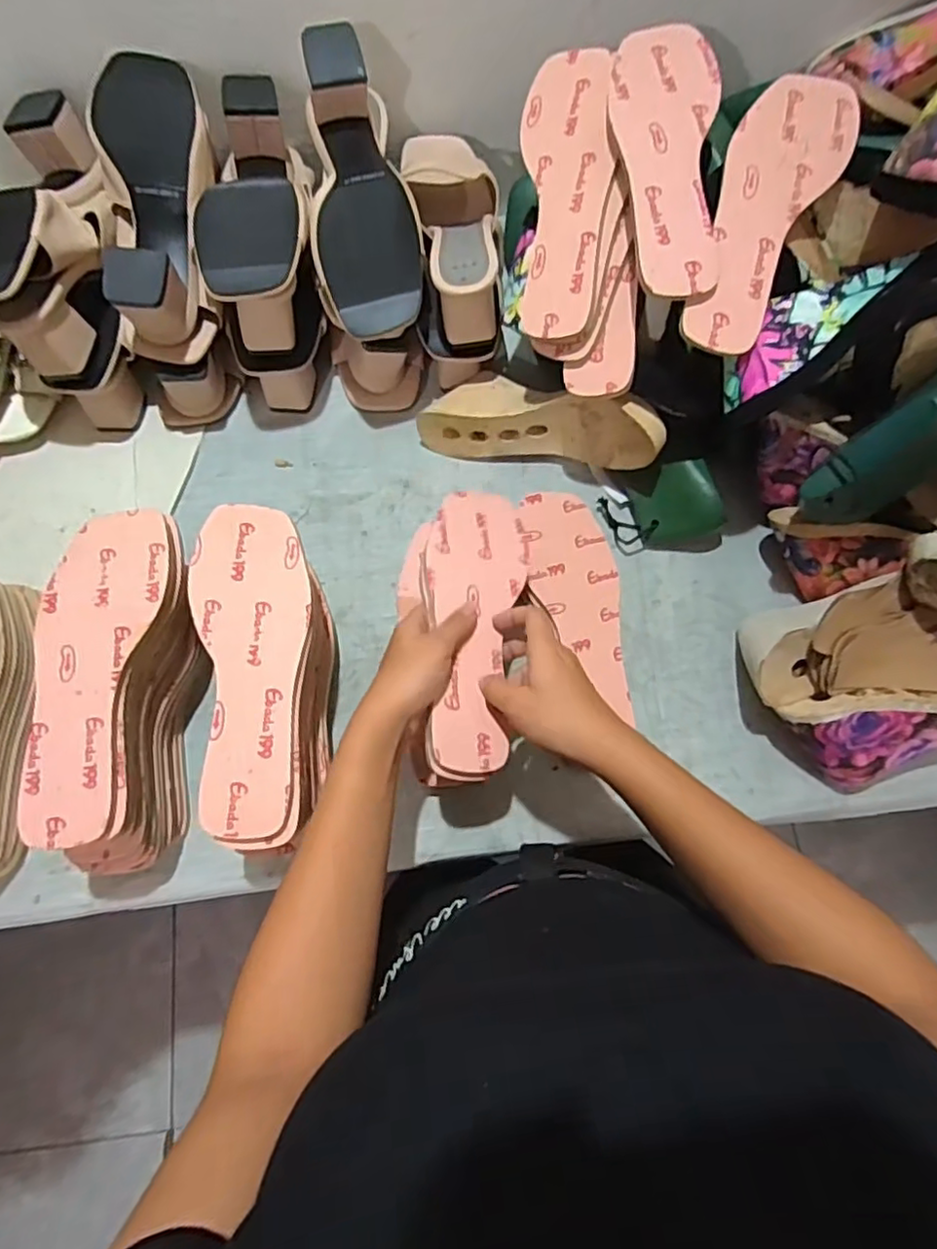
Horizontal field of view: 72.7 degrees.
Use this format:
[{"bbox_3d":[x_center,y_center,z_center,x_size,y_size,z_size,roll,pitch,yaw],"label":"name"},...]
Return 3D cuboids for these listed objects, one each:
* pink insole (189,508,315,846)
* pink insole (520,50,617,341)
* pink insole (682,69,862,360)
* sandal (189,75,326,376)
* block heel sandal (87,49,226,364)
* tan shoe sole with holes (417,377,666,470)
[{"bbox_3d":[-0.159,0.026,0.454,0.083,0.009,0.235,-3,73,0],"label":"pink insole"},{"bbox_3d":[0.079,-0.348,0.511,0.073,0.009,0.232,-2,84,22],"label":"pink insole"},{"bbox_3d":[0.219,-0.313,0.475,0.079,0.009,0.235,27,85,2],"label":"pink insole"},{"bbox_3d":[-0.184,-0.361,0.570,0.087,0.100,0.231,-7,74,-2],"label":"sandal"},{"bbox_3d":[-0.267,-0.355,0.532,0.097,0.079,0.250,-3,95,0],"label":"block heel sandal"},{"bbox_3d":[0.069,-0.193,0.598,0.230,0.086,0.080,11,73,22],"label":"tan shoe sole with holes"}]

